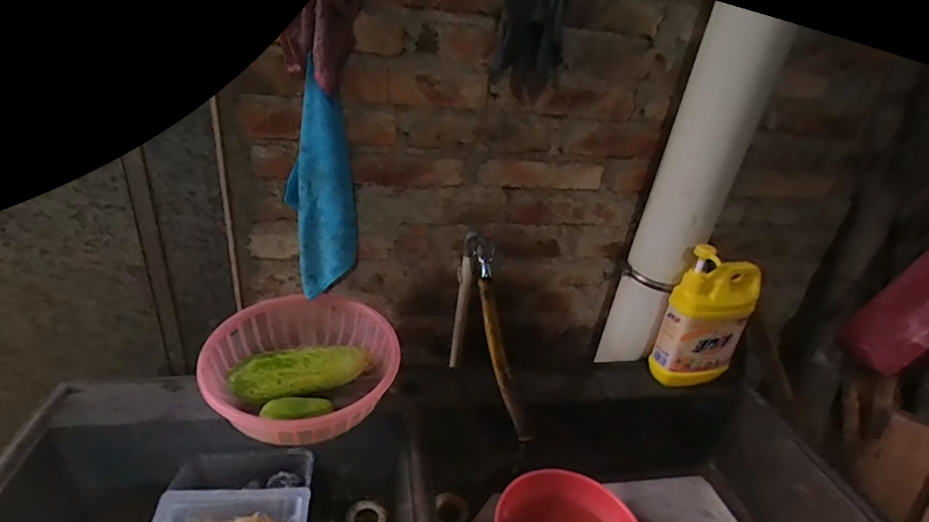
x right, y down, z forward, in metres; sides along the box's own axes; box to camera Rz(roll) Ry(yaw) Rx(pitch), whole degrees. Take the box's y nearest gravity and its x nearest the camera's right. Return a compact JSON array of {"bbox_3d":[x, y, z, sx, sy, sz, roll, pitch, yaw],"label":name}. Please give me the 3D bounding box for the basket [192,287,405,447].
[{"bbox_3d":[-0.236,0.154,0.710,0.255,0.086,0.251,6,27,-3],"label":"basket"}]

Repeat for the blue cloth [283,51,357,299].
[{"bbox_3d":[-0.209,-0.101,0.707,0.097,0.311,0.048,0,30,-15],"label":"blue cloth"}]

